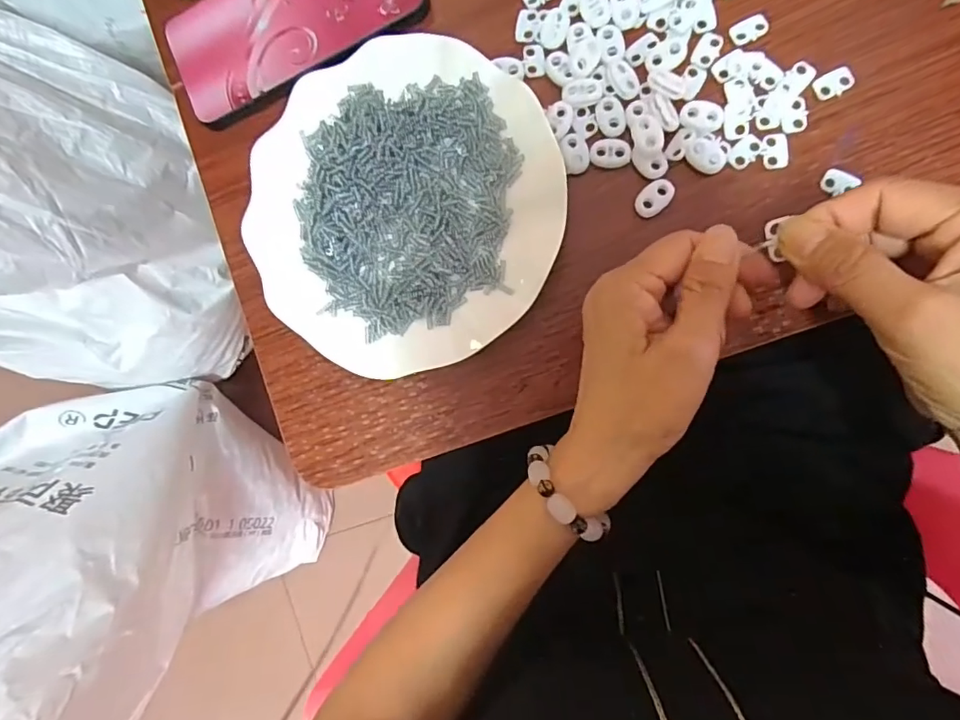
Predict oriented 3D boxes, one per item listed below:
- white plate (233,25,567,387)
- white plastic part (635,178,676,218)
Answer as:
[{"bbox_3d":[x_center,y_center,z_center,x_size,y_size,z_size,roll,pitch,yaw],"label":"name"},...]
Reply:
[{"bbox_3d":[-0.044,-0.087,0.308,0.178,0.020,0.179,0,90,10],"label":"white plate"},{"bbox_3d":[0.098,-0.091,0.294,0.016,0.006,0.024,41,97,7],"label":"white plastic part"}]

